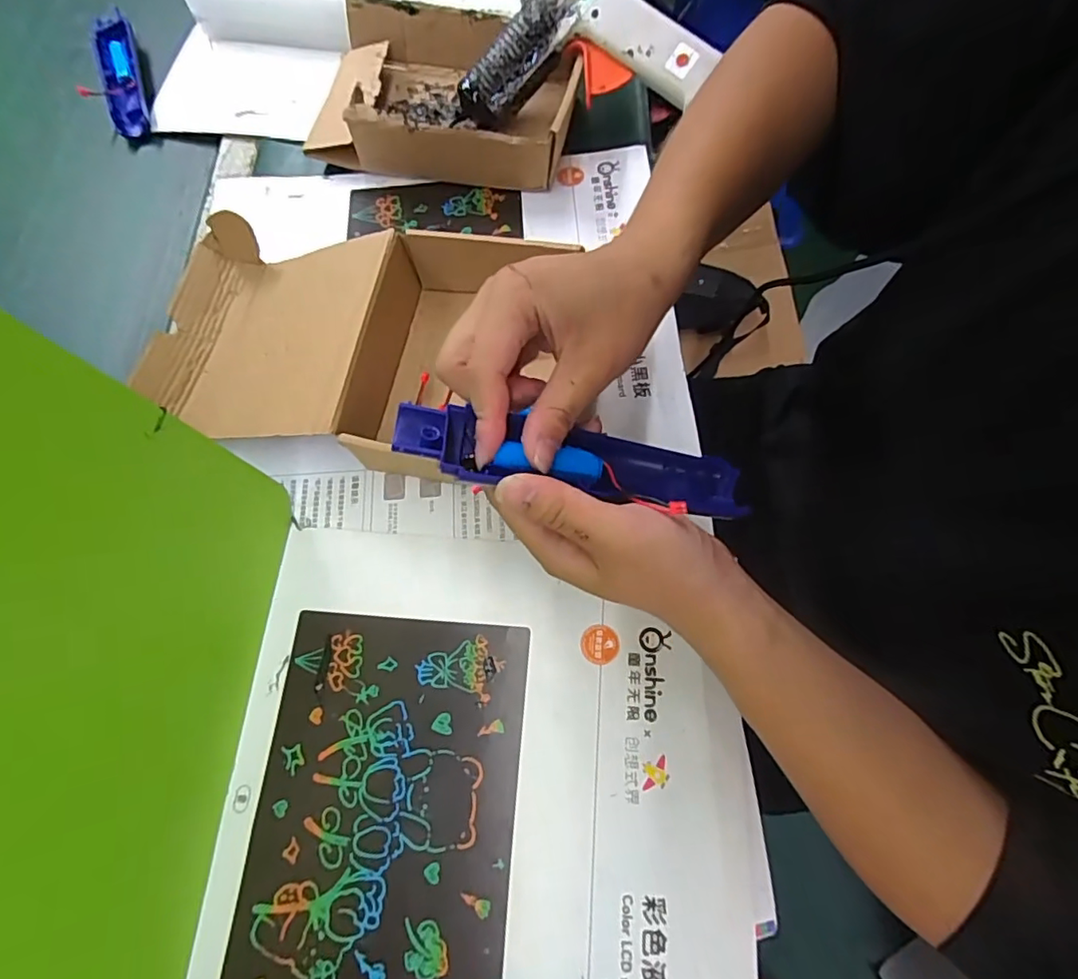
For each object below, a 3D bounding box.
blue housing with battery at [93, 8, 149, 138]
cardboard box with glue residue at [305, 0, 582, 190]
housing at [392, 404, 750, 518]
[{"bbox_3d":[-0.403,-0.400,0.544,0.036,0.033,0.155,-20,70,-7],"label":"blue housing with battery"},{"bbox_3d":[-0.080,-0.338,0.483,0.218,0.059,0.155,11,70,4],"label":"cardboard box with glue residue"},{"bbox_3d":[0.018,-0.012,0.268,0.169,0.023,0.035,8,68,-17],"label":"housing"}]

